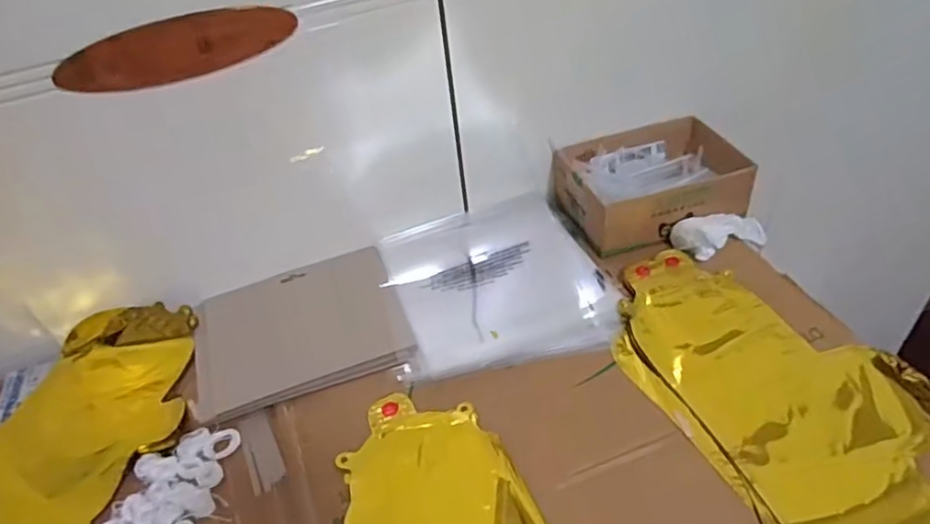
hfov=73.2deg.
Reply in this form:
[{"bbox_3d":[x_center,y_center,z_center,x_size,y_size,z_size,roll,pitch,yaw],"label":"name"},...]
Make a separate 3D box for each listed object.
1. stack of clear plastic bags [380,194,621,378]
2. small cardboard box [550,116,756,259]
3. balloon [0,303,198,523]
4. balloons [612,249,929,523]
[{"bbox_3d":[0.029,0.013,0.652,0.215,0.013,0.223,-10,42,-4],"label":"stack of clear plastic bags"},{"bbox_3d":[0.209,-0.096,0.715,0.192,0.057,0.144,-14,43,-8],"label":"small cardboard box"},{"bbox_3d":[-0.464,0.165,0.567,0.406,0.029,0.246,-9,42,-3],"label":"balloon"},{"bbox_3d":[0.285,0.134,0.492,0.210,0.014,0.425,-20,44,-14],"label":"balloons"}]

